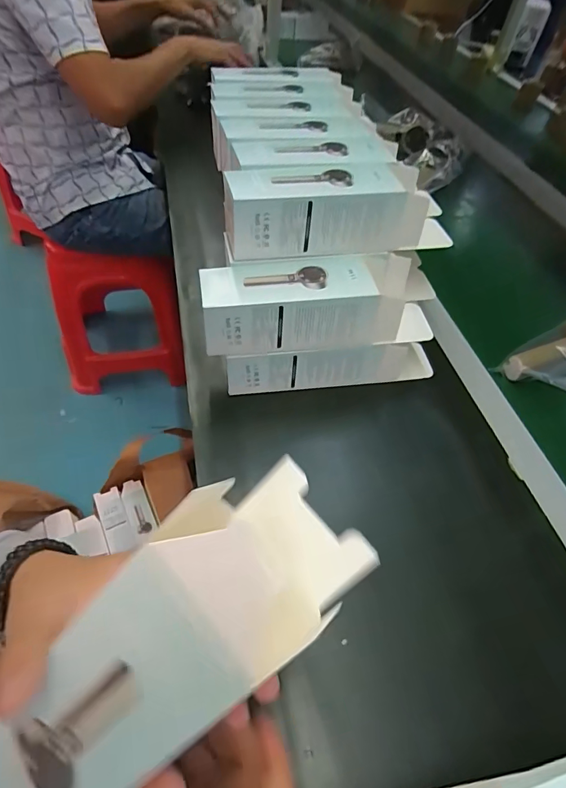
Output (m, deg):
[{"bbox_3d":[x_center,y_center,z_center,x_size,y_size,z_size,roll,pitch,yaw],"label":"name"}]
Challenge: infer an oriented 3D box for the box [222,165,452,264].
[{"bbox_3d":[0.054,-0.181,0.414,0.224,0.064,0.063,-7,50,-12],"label":"box"}]

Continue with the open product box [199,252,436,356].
[{"bbox_3d":[0.045,-0.088,0.418,0.246,0.061,0.074,-6,50,-12],"label":"open product box"}]

